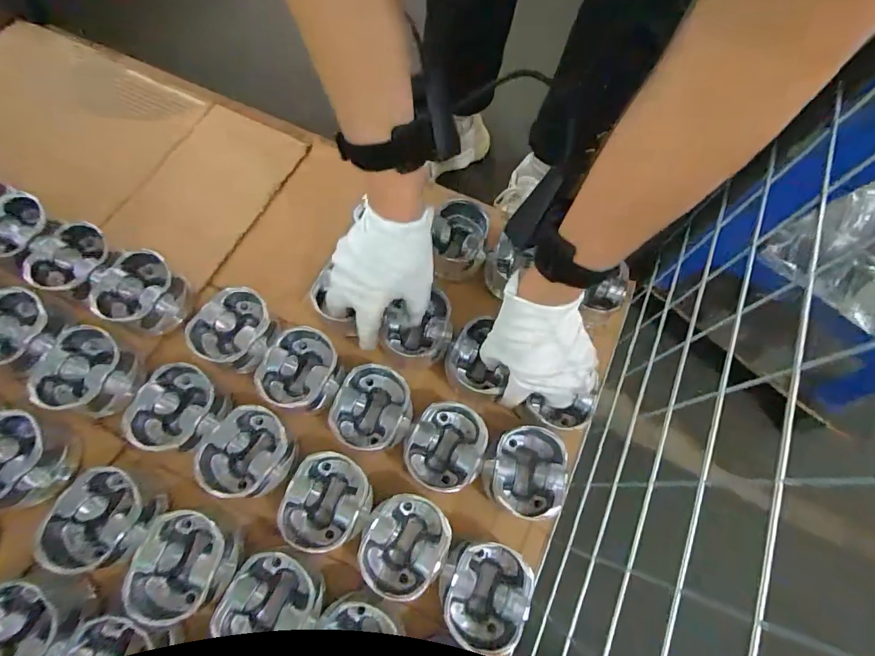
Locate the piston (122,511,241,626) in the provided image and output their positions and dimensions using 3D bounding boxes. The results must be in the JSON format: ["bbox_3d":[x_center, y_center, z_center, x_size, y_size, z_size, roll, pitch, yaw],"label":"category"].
[{"bbox_3d":[-0.224,0.206,0.375,0.078,0.057,0.079,-1,73,-2],"label":"piston"}]

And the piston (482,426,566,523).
[{"bbox_3d":[0.086,0.142,0.432,0.075,0.047,0.085,11,73,2],"label":"piston"}]

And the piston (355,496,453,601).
[{"bbox_3d":[-0.032,0.202,0.403,0.078,0.046,0.081,0,73,-1],"label":"piston"}]

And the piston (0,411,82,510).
[{"bbox_3d":[-0.405,0.124,0.403,0.093,0.058,0.079,7,73,1],"label":"piston"}]

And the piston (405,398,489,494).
[{"bbox_3d":[0.009,0.121,0.436,0.078,0.046,0.087,42,76,11],"label":"piston"}]

